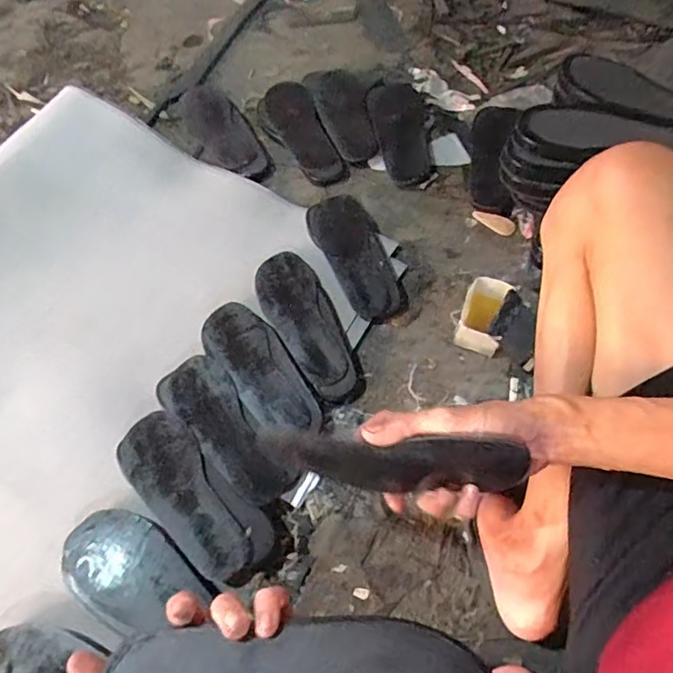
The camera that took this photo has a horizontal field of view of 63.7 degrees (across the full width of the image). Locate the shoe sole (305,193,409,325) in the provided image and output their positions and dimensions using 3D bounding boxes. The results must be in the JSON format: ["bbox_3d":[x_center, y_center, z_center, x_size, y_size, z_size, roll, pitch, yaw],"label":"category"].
[{"bbox_3d":[0.033,-0.131,0.869,0.104,0.035,0.247,-22,63,-11],"label":"shoe sole"}]

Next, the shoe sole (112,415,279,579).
[{"bbox_3d":[-0.180,0.193,0.667,0.093,0.023,0.232,-41,68,-19],"label":"shoe sole"}]

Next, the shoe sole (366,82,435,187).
[{"bbox_3d":[0.117,-0.387,1.006,0.107,0.026,0.256,-2,61,0],"label":"shoe sole"}]

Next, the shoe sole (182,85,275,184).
[{"bbox_3d":[-0.214,-0.387,1.020,0.102,0.020,0.286,-25,64,-13],"label":"shoe sole"}]

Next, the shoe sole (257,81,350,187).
[{"bbox_3d":[-0.073,-0.383,1.011,0.104,0.022,0.271,-21,63,-11],"label":"shoe sole"}]

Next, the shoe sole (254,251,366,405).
[{"bbox_3d":[-0.046,-0.015,0.813,0.101,0.035,0.257,-22,63,-11],"label":"shoe sole"}]

